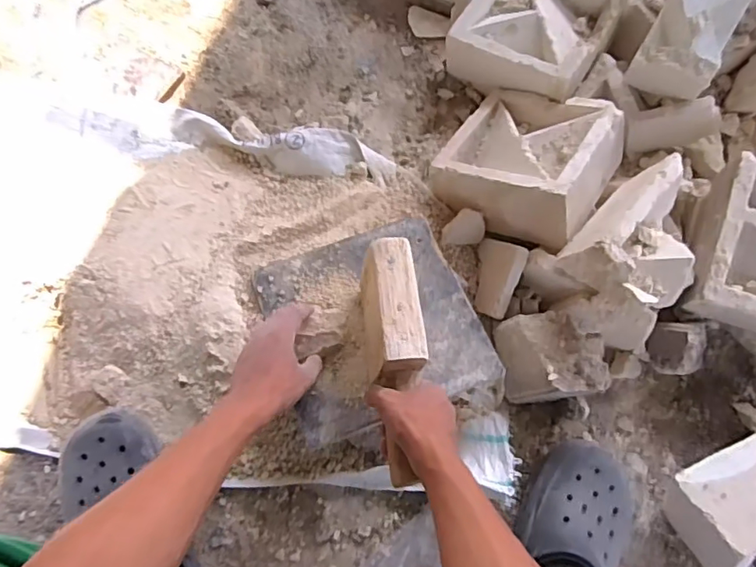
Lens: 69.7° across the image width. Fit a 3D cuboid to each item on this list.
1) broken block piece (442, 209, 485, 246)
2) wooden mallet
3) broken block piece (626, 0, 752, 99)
[{"bbox_3d":[0.120,-0.080,0.765,0.060,0.051,0.020,-7,27,-1],"label":"broken block piece"},{"bbox_3d":[0.018,0.075,0.572,0.061,0.054,0.254,-3,73,-2],"label":"wooden mallet"},{"bbox_3d":[0.436,-0.361,0.731,0.104,0.088,0.205,26,99,8],"label":"broken block piece"}]

